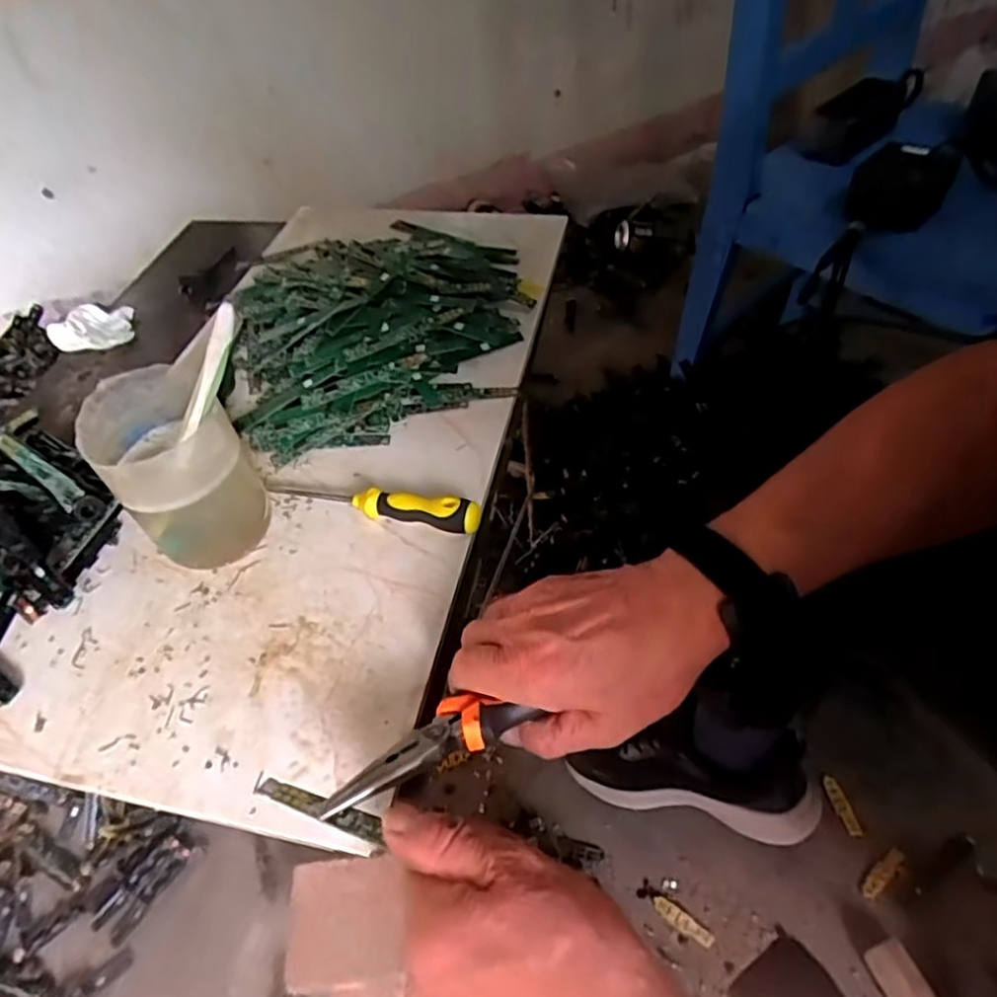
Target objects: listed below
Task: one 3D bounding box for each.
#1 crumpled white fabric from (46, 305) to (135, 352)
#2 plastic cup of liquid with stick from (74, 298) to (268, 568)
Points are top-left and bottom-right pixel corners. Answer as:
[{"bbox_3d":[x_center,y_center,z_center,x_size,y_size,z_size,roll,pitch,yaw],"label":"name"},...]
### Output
[{"bbox_3d":[-0.381,-0.163,0.624,0.067,0.024,0.053,-12,49,-4],"label":"crumpled white fabric"},{"bbox_3d":[-0.187,-0.037,0.391,0.090,0.152,0.075,-35,56,-23],"label":"plastic cup of liquid with stick"}]

